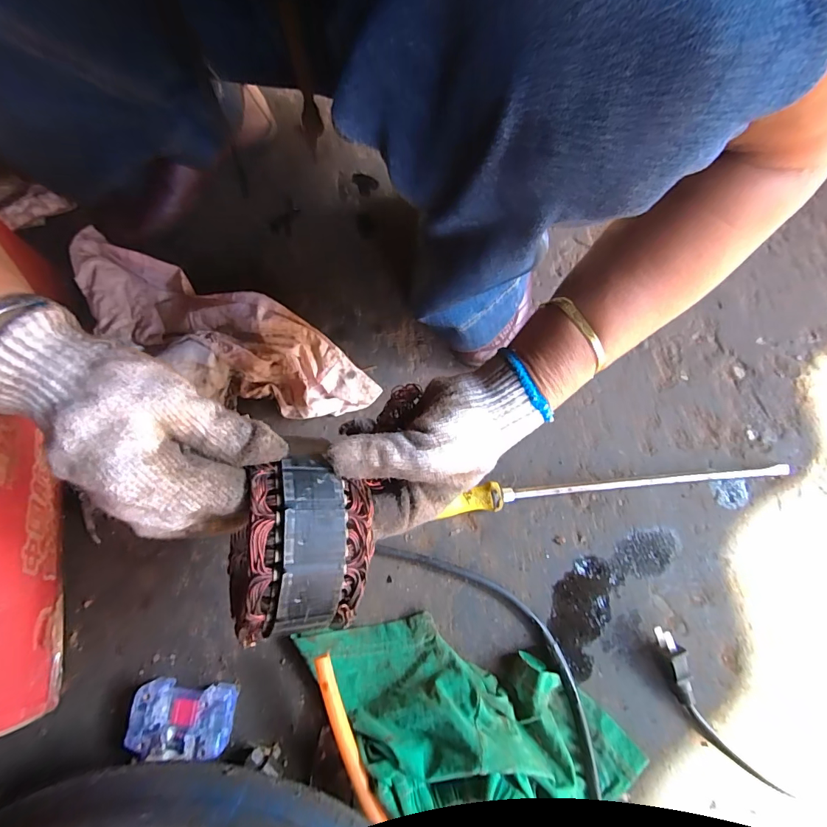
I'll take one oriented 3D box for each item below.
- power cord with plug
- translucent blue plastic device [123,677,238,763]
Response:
[{"bbox_3d":[0.245,0.248,0.352,0.024,0.025,0.141,-31,75,-9],"label":"power cord with plug"},{"bbox_3d":[-0.189,0.250,0.348,0.077,0.018,0.053,5,73,1],"label":"translucent blue plastic device"}]

